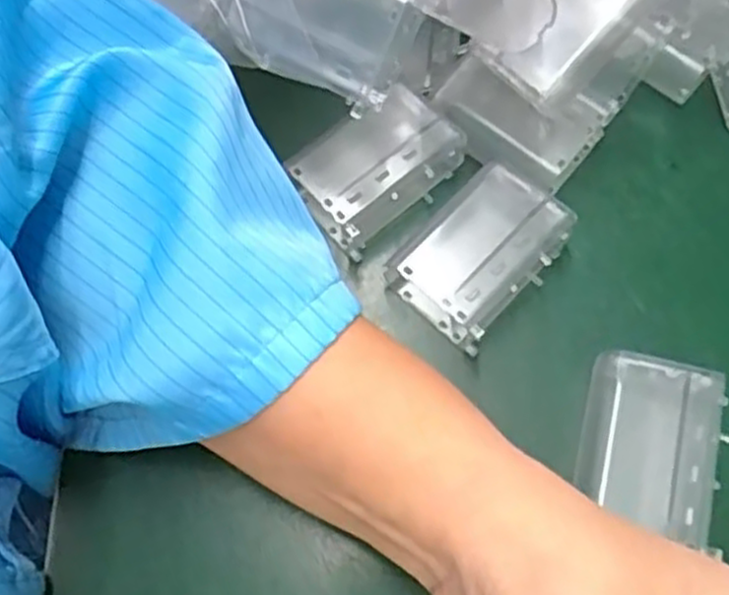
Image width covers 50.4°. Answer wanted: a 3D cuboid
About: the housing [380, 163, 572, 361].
[{"bbox_3d":[0.040,-0.016,0.268,0.054,0.023,0.039,-43,74,-14],"label":"housing"}]

